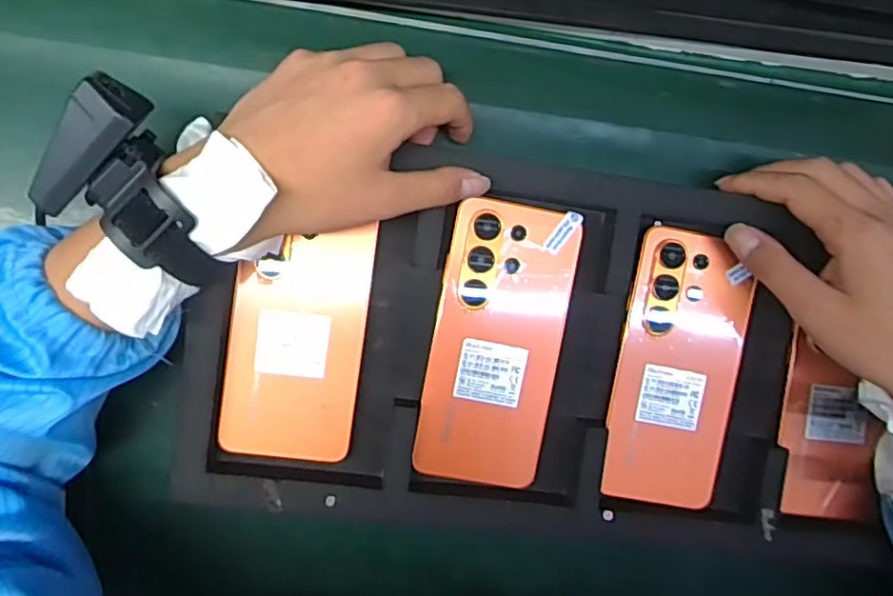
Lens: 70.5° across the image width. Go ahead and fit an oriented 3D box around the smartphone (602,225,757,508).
[{"bbox_3d":[0.146,0.045,0.392,0.077,0.007,0.166,10,92,-6],"label":"smartphone"}]

